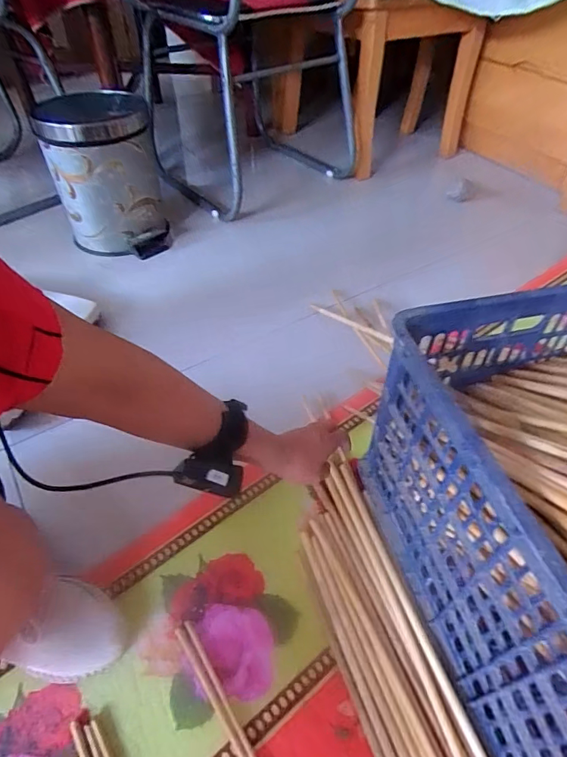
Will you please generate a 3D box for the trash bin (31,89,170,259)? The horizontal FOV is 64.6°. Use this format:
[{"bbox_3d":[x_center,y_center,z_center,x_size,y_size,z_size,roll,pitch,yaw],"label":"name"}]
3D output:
[{"bbox_3d":[-0.405,-0.458,1.035,0.219,0.298,0.219,-17,49,-15],"label":"trash bin"}]

